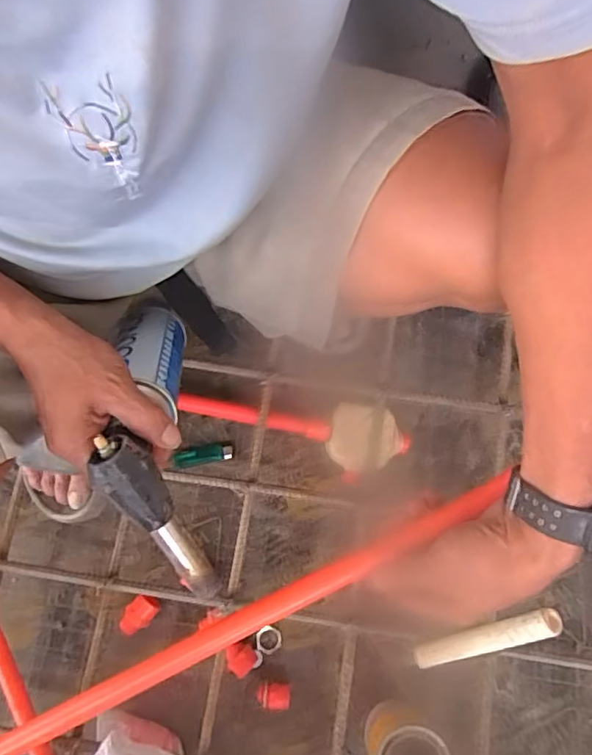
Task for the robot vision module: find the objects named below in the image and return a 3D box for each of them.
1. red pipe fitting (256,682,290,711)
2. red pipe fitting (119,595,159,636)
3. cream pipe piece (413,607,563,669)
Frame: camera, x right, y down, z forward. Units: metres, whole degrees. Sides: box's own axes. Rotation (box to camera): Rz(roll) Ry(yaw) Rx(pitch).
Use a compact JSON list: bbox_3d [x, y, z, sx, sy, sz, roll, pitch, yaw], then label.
[{"bbox_3d":[-0.028,0.400,0.690,0.042,0.032,0.026,9,76,3],"label":"red pipe fitting"},{"bbox_3d":[-0.202,0.305,0.702,0.033,0.024,0.052,36,79,8],"label":"red pipe fitting"},{"bbox_3d":[0.190,0.278,0.573,0.019,0.186,0.026,-18,72,-48],"label":"cream pipe piece"}]

